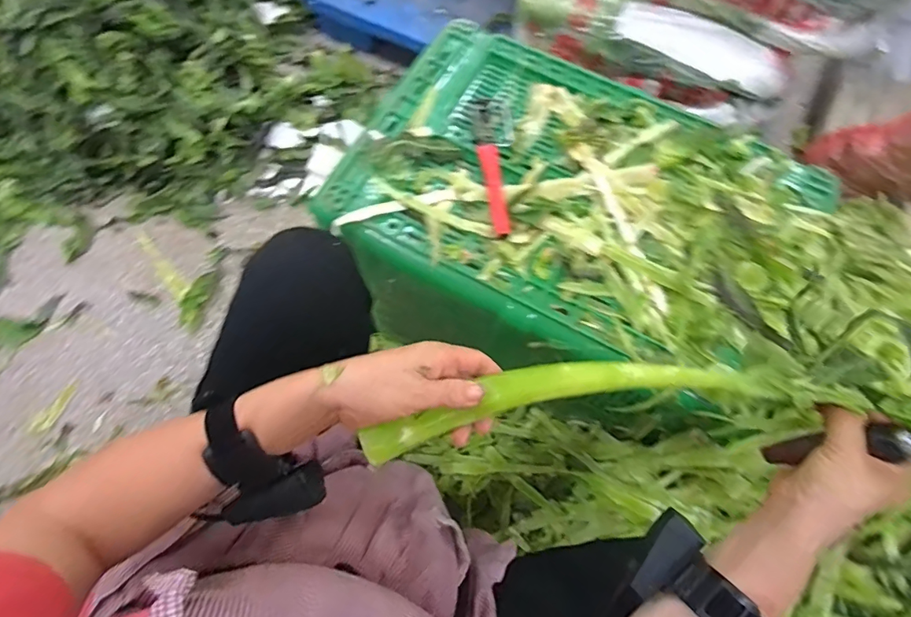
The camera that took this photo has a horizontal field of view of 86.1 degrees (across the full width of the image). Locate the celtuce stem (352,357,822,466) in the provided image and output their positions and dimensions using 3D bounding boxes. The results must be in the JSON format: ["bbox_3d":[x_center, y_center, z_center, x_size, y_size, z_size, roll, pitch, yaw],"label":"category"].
[{"bbox_3d":[0.090,0.066,0.368,0.302,0.045,0.050,-9,70,2],"label":"celtuce stem"}]

